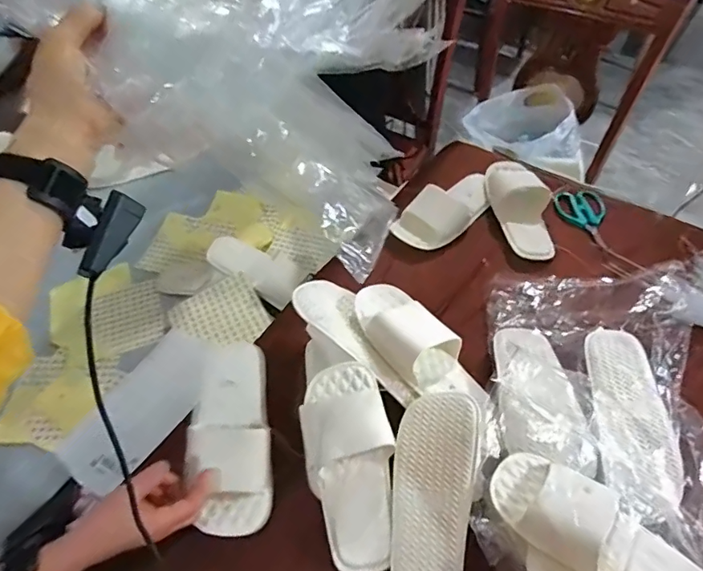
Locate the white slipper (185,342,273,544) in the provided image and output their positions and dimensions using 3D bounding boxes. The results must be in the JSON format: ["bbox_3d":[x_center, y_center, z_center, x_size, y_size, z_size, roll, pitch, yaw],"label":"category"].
[{"bbox_3d":[-0.158,0.193,0.622,0.108,0.056,0.236,-9,51,-3],"label":"white slipper"}]

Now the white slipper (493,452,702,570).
[{"bbox_3d":[0.279,0.270,0.478,0.279,0.046,0.091,31,60,25],"label":"white slipper"}]

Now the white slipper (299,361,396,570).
[{"bbox_3d":[-0.003,0.216,0.583,0.103,0.038,0.234,-7,76,-2],"label":"white slipper"}]

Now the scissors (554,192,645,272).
[{"bbox_3d":[0.427,-0.099,0.849,0.087,0.022,0.184,-10,51,-4],"label":"scissors"}]

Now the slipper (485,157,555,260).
[{"bbox_3d":[0.306,-0.147,0.871,0.102,0.047,0.226,-7,64,-1],"label":"slipper"}]

